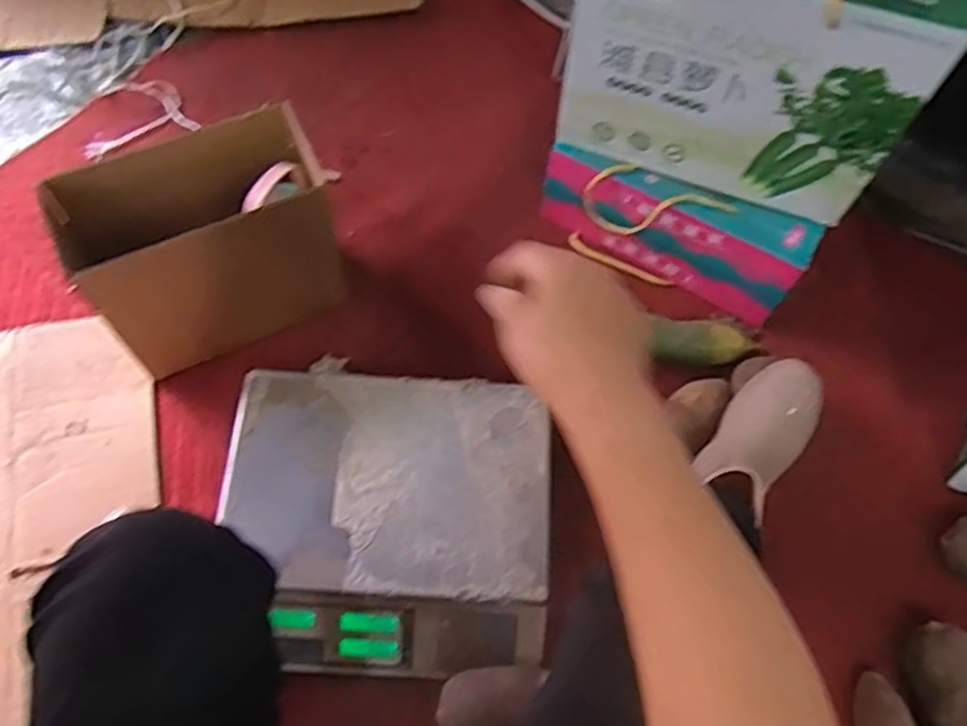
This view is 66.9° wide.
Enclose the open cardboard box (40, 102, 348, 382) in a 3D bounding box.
[{"bbox_3d":[-0.305,-0.132,0.829,0.270,0.212,0.131,-27,68,-14],"label":"open cardboard box"}]

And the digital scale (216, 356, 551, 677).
[{"bbox_3d":[-0.098,0.158,0.775,0.332,0.092,0.305,2,65,2],"label":"digital scale"}]

